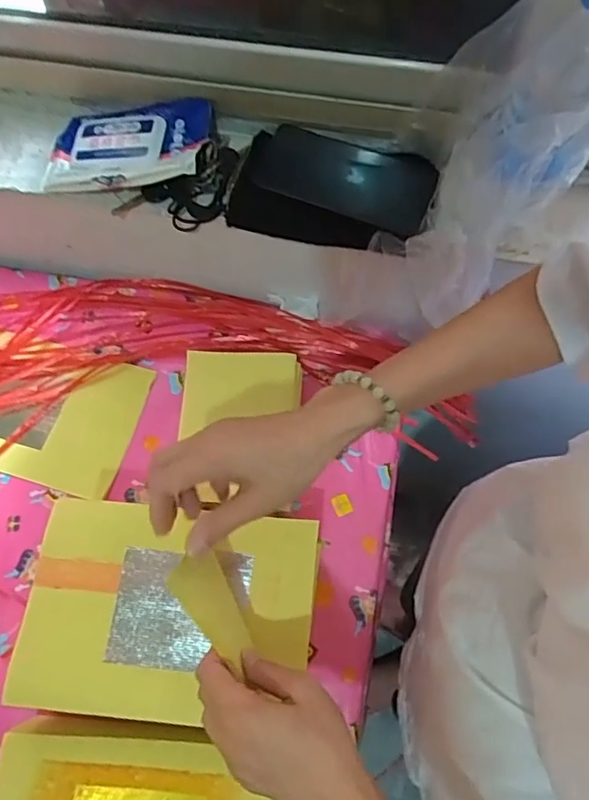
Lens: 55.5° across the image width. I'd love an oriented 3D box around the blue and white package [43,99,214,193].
[{"bbox_3d":[-0.172,-0.256,0.564,0.166,0.044,0.101,5,68,3],"label":"blue and white package"}]

